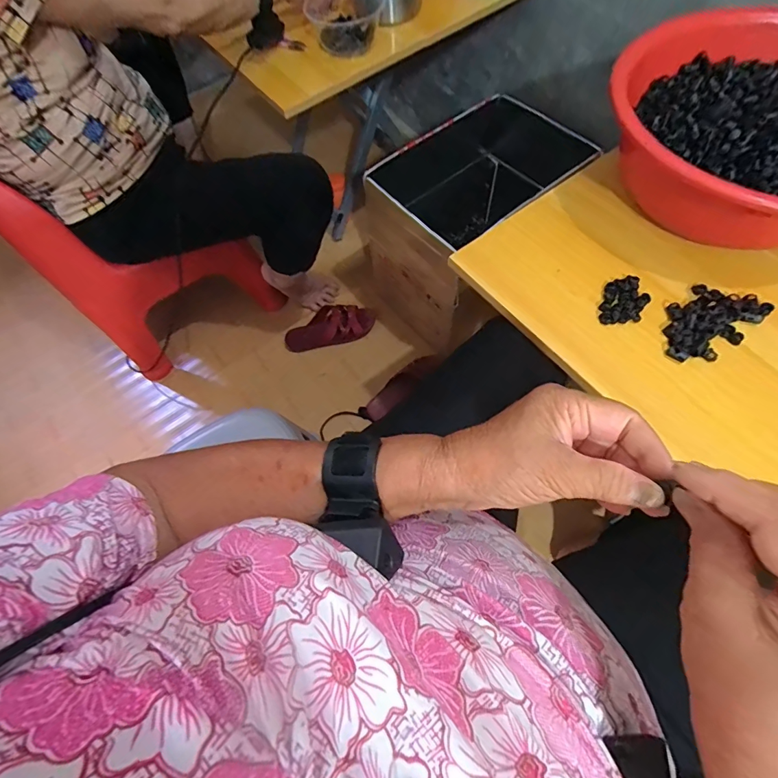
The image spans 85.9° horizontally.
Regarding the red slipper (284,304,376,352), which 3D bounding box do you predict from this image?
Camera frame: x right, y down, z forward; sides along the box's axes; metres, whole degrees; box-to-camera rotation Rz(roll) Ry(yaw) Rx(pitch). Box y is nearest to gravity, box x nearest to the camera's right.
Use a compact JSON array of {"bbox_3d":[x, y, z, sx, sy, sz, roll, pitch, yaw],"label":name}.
[{"bbox_3d":[-0.151,-0.159,1.069,0.233,0.046,0.093,-15,65,-4],"label":"red slipper"}]

